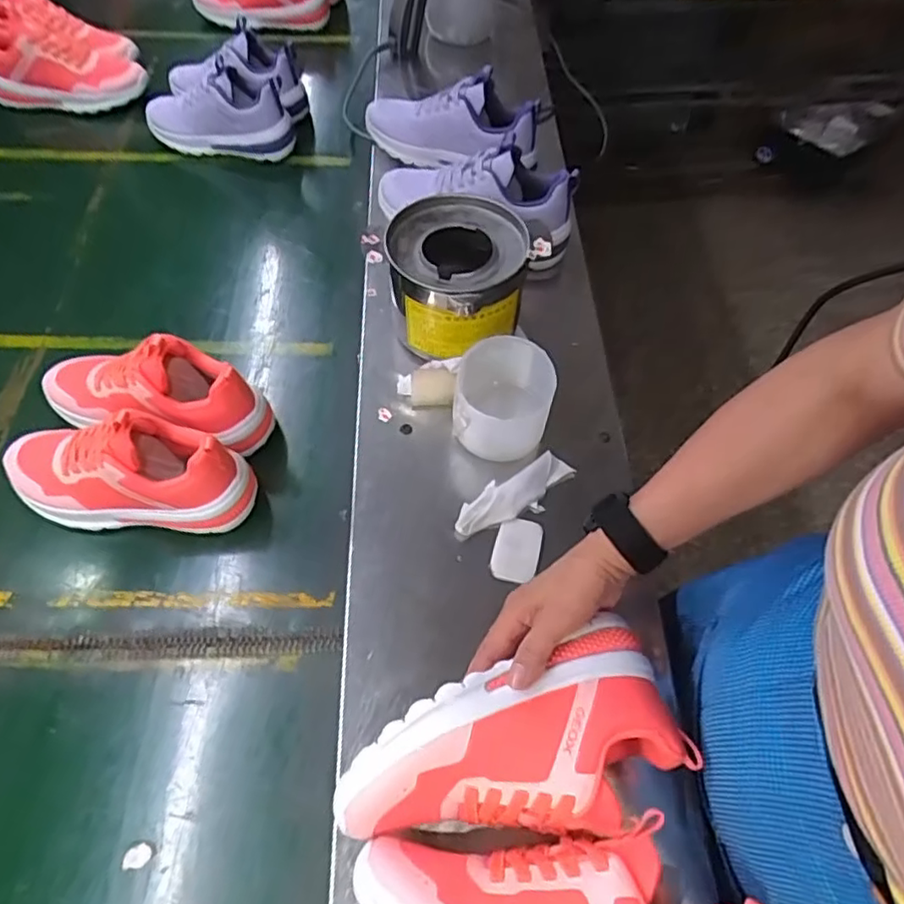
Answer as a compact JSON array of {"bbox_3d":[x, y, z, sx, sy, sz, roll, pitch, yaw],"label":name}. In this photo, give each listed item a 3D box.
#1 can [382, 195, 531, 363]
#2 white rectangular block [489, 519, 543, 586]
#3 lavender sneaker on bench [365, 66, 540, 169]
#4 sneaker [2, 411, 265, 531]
[{"bbox_3d":[0.004,-0.180,0.640,0.131,0.093,0.144,1,58,-1],"label":"can"},{"bbox_3d":[0.058,0.088,0.556,0.039,0.012,0.058,15,59,8],"label":"white rectangular block"},{"bbox_3d":[-0.013,-0.418,0.798,0.242,0.106,0.112,13,58,26],"label":"lavender sneaker on bench"},{"bbox_3d":[-0.300,0.014,0.559,0.215,0.116,0.077,2,59,-1],"label":"sneaker"}]

